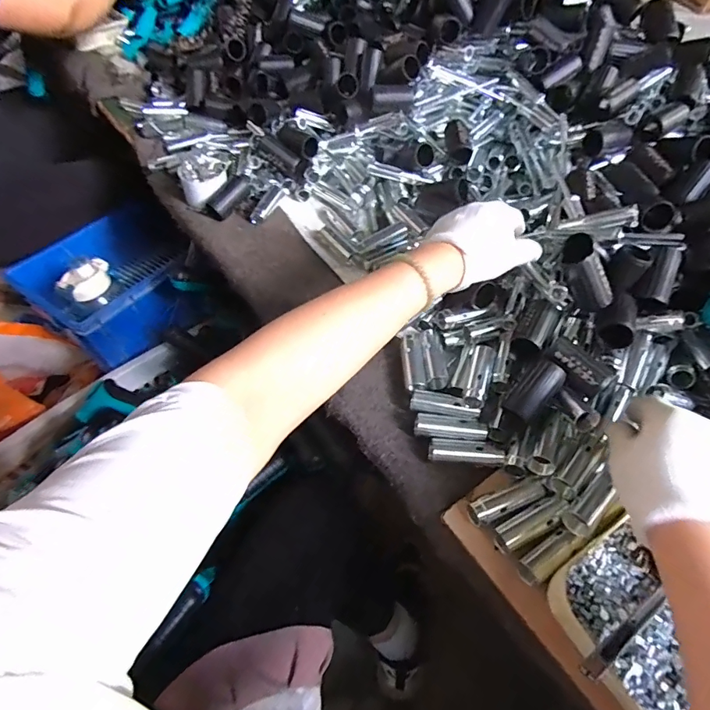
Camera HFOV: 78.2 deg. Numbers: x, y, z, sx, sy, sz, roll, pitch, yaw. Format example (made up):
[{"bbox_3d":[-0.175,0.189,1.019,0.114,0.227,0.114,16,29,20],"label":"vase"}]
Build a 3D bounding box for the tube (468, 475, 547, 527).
[{"bbox_3d":[0.137,0.134,0.397,0.077,0.021,0.020,-17,57,-15],"label":"tube"}]

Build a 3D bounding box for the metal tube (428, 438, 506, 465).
[{"bbox_3d":[0.108,0.096,0.427,0.069,0.020,0.023,3,54,-1],"label":"metal tube"}]

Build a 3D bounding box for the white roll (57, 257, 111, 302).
[{"bbox_3d":[-0.470,-0.134,0.769,0.046,0.048,0.084,35,60,20],"label":"white roll"}]

